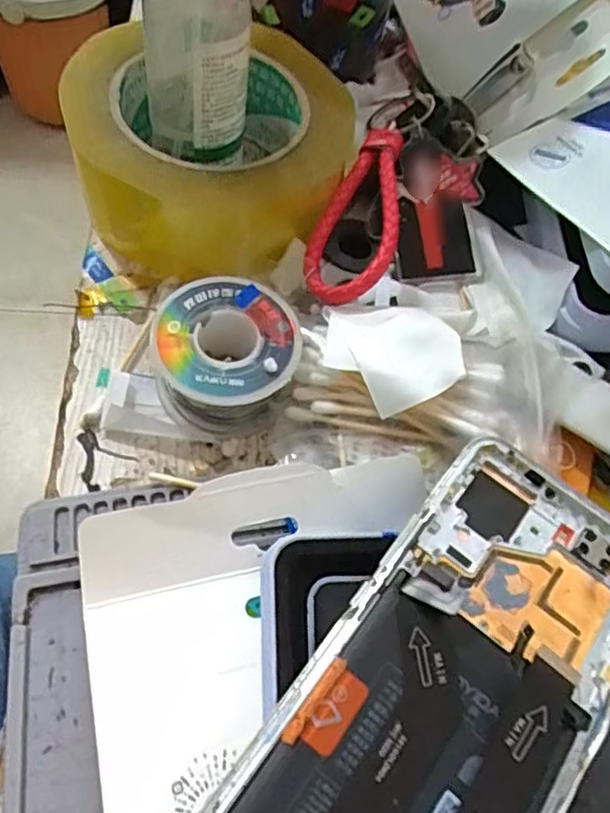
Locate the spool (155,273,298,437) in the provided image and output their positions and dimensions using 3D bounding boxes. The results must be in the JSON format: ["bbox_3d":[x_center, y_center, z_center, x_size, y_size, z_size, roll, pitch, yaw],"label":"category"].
[{"bbox_3d":[-0.030,-0.020,0.238,0.055,0.028,0.052,3,62,-6],"label":"spool"}]

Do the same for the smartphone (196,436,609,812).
[{"bbox_3d":[0.039,0.083,0.170,0.073,0.009,0.164,38,62,14],"label":"smartphone"}]

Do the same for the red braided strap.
[{"bbox_3d":[0.024,-0.084,0.261,0.034,0.013,0.090,13,65,7],"label":"red braided strap"}]

